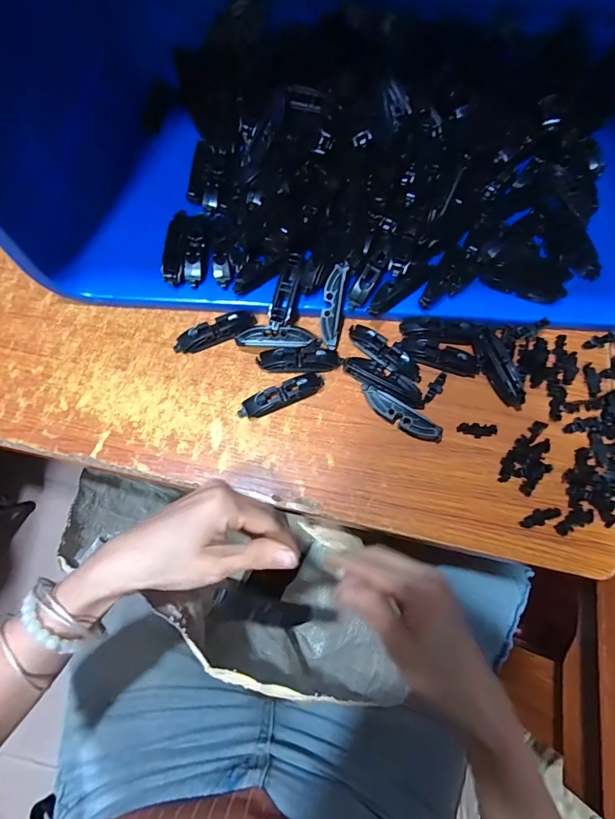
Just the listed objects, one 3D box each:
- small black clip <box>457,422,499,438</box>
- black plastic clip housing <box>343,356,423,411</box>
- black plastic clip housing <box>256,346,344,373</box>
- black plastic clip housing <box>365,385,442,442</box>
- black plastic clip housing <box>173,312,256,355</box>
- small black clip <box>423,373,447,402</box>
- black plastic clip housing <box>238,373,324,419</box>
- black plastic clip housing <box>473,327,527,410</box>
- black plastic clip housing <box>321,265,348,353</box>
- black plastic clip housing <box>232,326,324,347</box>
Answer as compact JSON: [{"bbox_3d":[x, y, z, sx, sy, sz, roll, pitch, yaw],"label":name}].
[{"bbox_3d":[0.156,0.019,0.371,0.035,0.008,0.012,5,70,0],"label":"small black clip"},{"bbox_3d":[0.073,-0.026,0.380,0.080,0.020,0.021,29,72,9],"label":"black plastic clip housing"},{"bbox_3d":[-0.007,-0.046,0.387,0.079,0.017,0.022,-1,70,-2],"label":"black plastic clip housing"},{"bbox_3d":[0.083,0.006,0.370,0.080,0.020,0.019,33,73,10],"label":"black plastic clip housing"},{"bbox_3d":[-0.090,-0.075,0.394,0.081,0.017,0.021,-18,72,-8],"label":"black plastic clip housing"},{"bbox_3d":[0.121,-0.020,0.385,0.013,0.009,0.034,38,74,12],"label":"small black clip"},{"bbox_3d":[-0.023,-0.013,0.374,0.083,0.019,0.017,-23,72,-9],"label":"black plastic clip housing"},{"bbox_3d":[0.179,-0.038,0.384,0.020,0.022,0.078,-19,72,-8],"label":"black plastic clip housing"},{"bbox_3d":[0.024,-0.098,0.390,0.019,0.016,0.077,7,93,1],"label":"black plastic clip housing"},{"bbox_3d":[-0.027,-0.069,0.384,0.078,0.011,0.018,2,70,-1],"label":"black plastic clip housing"}]

